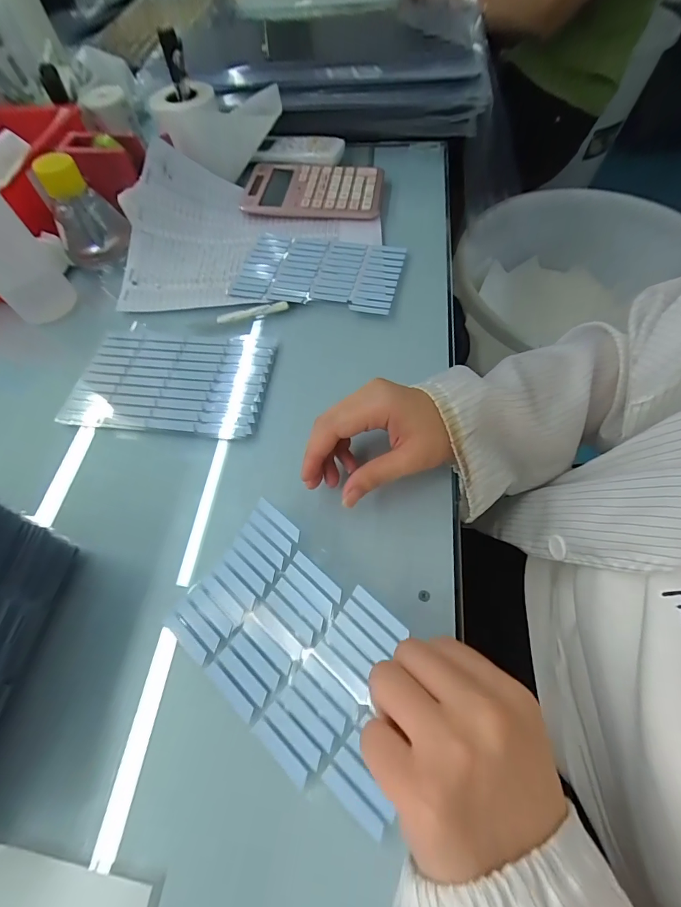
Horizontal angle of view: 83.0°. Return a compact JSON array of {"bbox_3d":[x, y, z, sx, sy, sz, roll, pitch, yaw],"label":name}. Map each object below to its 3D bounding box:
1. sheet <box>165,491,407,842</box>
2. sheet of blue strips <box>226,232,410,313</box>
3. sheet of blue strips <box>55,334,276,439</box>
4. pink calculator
[{"bbox_3d":[-0.025,0.123,0.247,0.170,0.011,0.106,35,86,23],"label":"sheet"},{"bbox_3d":[-0.026,-0.207,0.437,0.181,0.008,0.108,11,63,10],"label":"sheet of blue strips"},{"bbox_3d":[-0.164,-0.071,0.375,0.184,0.004,0.112,5,62,7],"label":"sheet of blue strips"},{"bbox_3d":[-0.039,-0.348,0.507,0.181,0.020,0.115,7,62,8],"label":"pink calculator"}]

